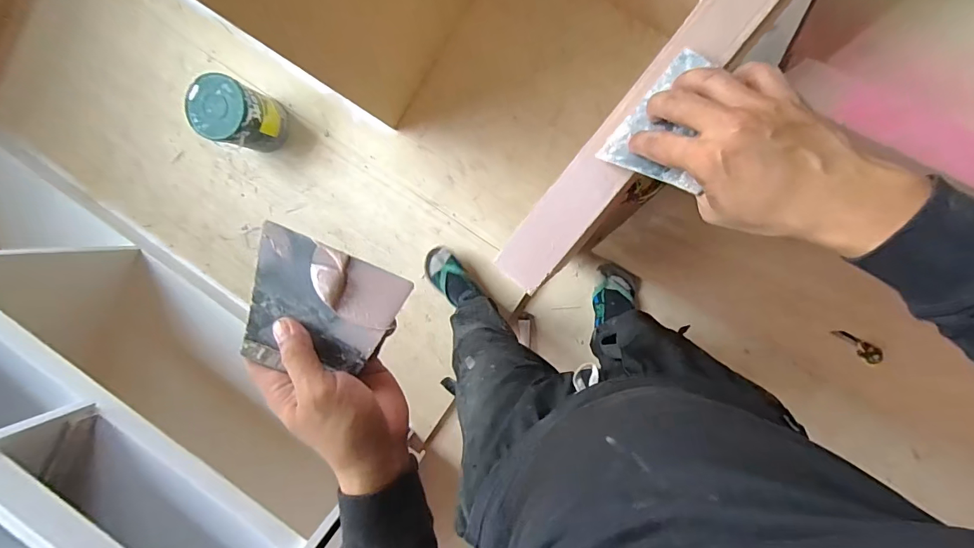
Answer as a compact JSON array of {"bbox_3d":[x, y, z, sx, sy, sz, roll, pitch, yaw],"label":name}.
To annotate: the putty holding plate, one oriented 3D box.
[{"bbox_3d":[-0.123,0.028,0.319,0.105,0.007,0.094,25,96,-8],"label":"putty holding plate"}]

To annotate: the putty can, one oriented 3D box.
[{"bbox_3d":[-0.672,-0.429,1.185,0.161,0.182,0.157,1,95,9],"label":"putty can"}]

